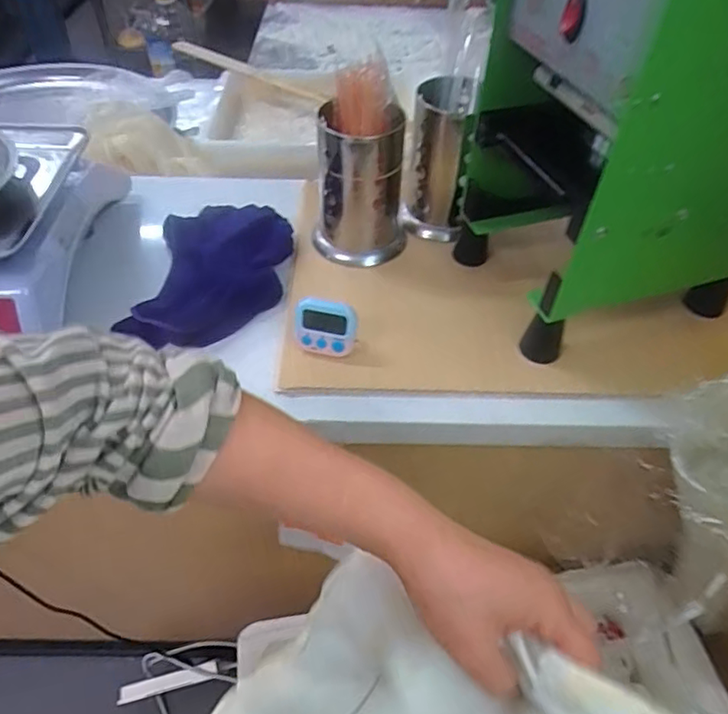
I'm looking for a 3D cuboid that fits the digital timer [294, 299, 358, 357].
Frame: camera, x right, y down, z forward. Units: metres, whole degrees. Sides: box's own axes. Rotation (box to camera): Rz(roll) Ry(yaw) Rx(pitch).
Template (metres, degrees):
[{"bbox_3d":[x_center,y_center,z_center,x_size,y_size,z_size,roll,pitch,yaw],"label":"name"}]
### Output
[{"bbox_3d":[-0.040,-0.030,0.592,0.063,0.059,0.016,4,25,2],"label":"digital timer"}]

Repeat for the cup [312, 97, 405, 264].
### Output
[{"bbox_3d":[-0.003,-0.216,0.692,0.109,0.155,0.109,2,48,1],"label":"cup"}]

